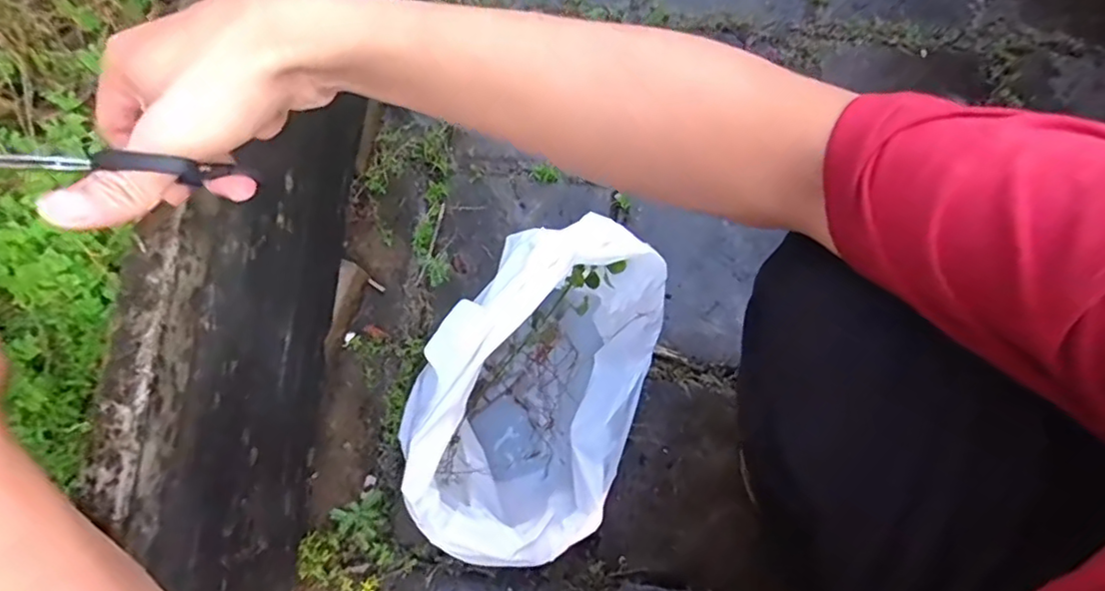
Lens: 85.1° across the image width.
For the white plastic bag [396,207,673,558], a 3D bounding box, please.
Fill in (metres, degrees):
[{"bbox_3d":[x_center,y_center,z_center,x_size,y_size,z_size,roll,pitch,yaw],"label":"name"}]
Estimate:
[{"bbox_3d":[-0.009,0.091,0.551,0.167,0.181,0.271,20,78,6],"label":"white plastic bag"}]

